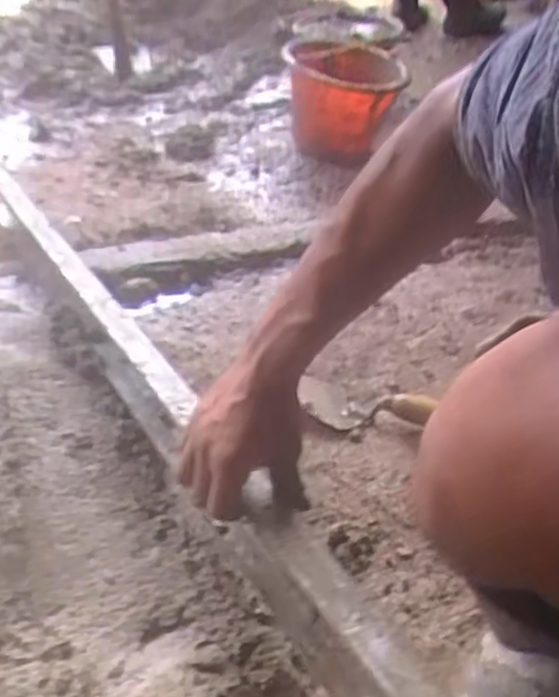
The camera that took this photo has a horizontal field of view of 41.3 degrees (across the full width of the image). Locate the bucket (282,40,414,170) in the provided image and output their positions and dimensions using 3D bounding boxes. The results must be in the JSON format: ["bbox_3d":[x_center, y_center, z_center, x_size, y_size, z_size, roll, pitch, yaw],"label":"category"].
[{"bbox_3d":[0.132,-0.513,1.571,0.238,0.225,0.304,5,37,4],"label":"bucket"}]

